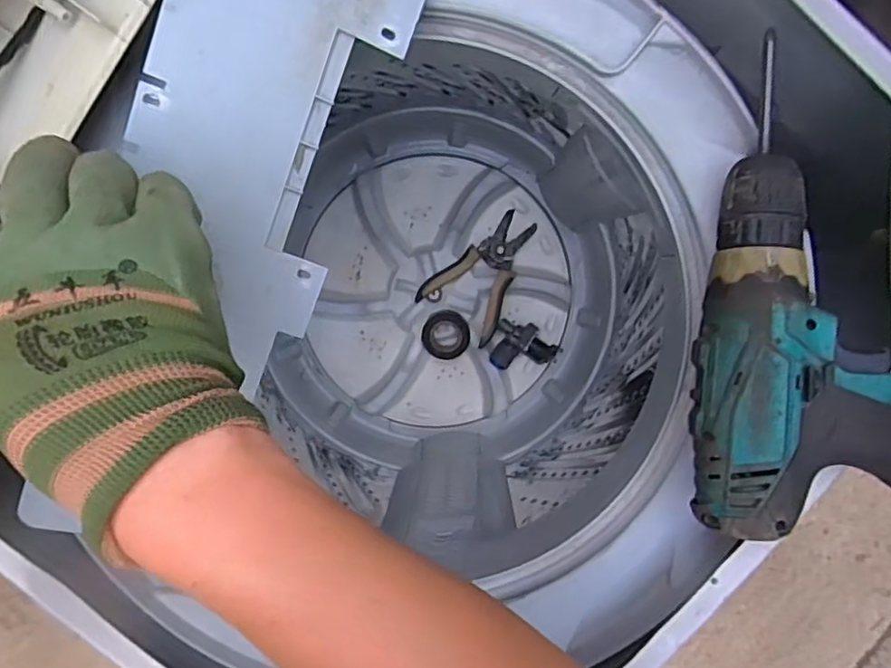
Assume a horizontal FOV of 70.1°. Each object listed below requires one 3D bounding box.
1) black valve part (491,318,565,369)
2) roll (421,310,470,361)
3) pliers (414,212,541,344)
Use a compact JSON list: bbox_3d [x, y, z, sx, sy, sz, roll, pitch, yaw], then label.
[{"bbox_3d":[0.095,0.017,0.760,0.079,0.032,0.059,10,91,4],"label":"black valve part"},{"bbox_3d":[0.001,0.001,0.765,0.056,0.019,0.057,0,90,4],"label":"roll"},{"bbox_3d":[0.052,-0.072,0.750,0.100,0.026,0.152,40,93,3],"label":"pliers"}]

